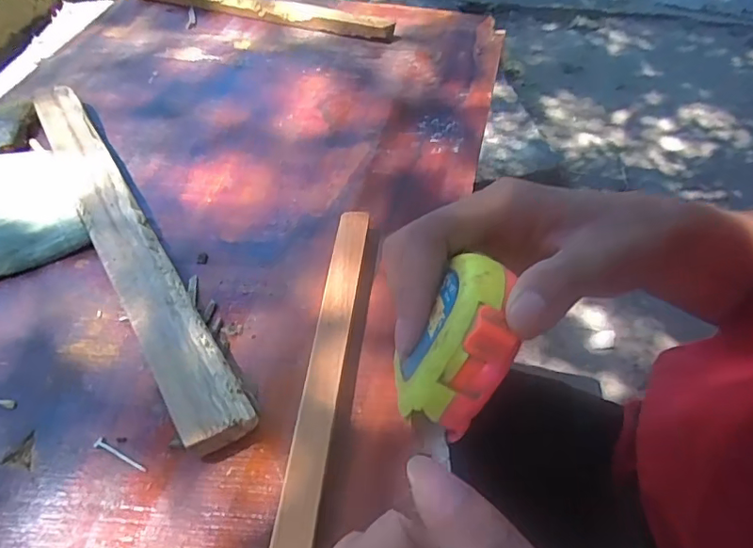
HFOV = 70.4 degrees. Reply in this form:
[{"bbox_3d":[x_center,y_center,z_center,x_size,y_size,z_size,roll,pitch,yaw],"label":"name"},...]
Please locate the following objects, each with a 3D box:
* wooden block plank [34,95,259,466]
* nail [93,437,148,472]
[{"bbox_3d":[-0.164,-0.027,0.336,0.038,0.023,0.335,-29,57,-19],"label":"wooden block plank"},{"bbox_3d":[-0.125,0.088,0.258,0.032,0.004,0.005,22,57,17],"label":"nail"}]

